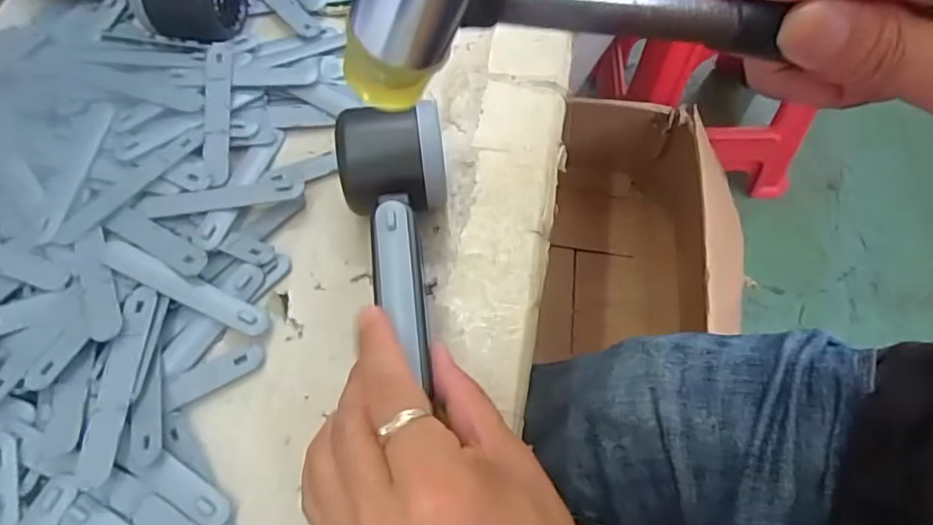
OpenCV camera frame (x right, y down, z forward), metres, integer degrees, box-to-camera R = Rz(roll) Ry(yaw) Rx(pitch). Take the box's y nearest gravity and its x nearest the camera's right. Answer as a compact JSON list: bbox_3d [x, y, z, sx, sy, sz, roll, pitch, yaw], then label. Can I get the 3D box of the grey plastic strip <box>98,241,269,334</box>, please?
[{"bbox_3d":[-0.147,0.013,0.294,0.095,0.005,0.015,25,58,4],"label":"grey plastic strip"}]

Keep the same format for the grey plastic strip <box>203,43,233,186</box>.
[{"bbox_3d":[-0.151,-0.091,0.343,0.015,0.004,0.095,-4,73,-6],"label":"grey plastic strip"}]

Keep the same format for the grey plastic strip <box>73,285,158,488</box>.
[{"bbox_3d":[-0.166,0.056,0.270,0.017,0.007,0.093,1,64,-3],"label":"grey plastic strip"}]

